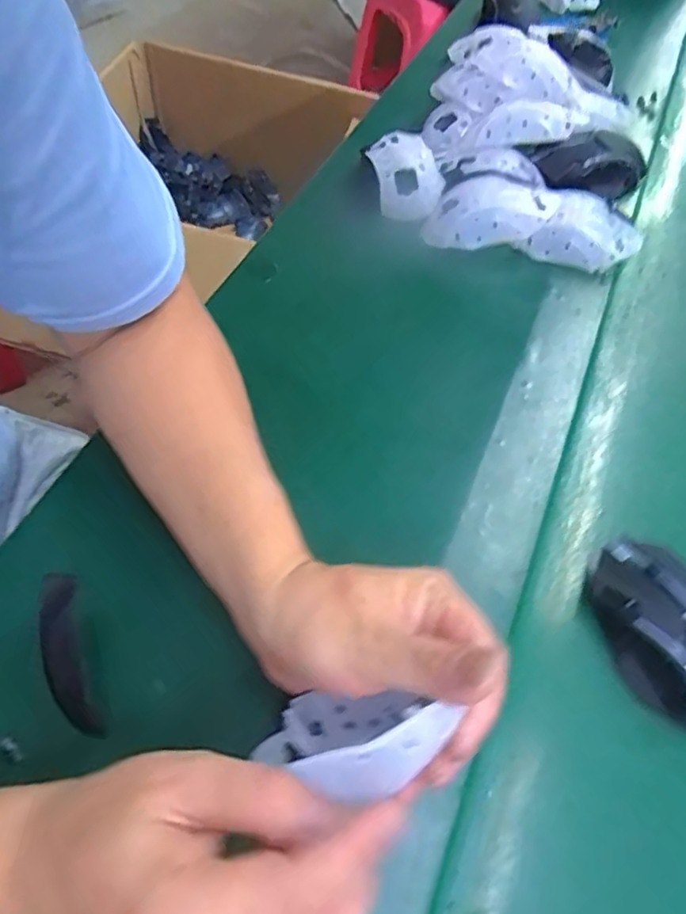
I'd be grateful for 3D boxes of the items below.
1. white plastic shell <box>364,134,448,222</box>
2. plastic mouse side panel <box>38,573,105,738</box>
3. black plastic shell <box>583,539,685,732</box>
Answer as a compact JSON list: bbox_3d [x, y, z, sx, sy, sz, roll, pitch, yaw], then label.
[{"bbox_3d":[0.057,-0.253,0.553,0.061,0.047,0.097,-14,59,-13],"label":"white plastic shell"},{"bbox_3d":[-0.144,0.103,0.311,0.022,0.016,0.085,-16,73,-15],"label":"plastic mouse side panel"},{"bbox_3d":[0.189,0.102,0.342,0.057,0.033,0.115,-14,59,-13],"label":"black plastic shell"}]

